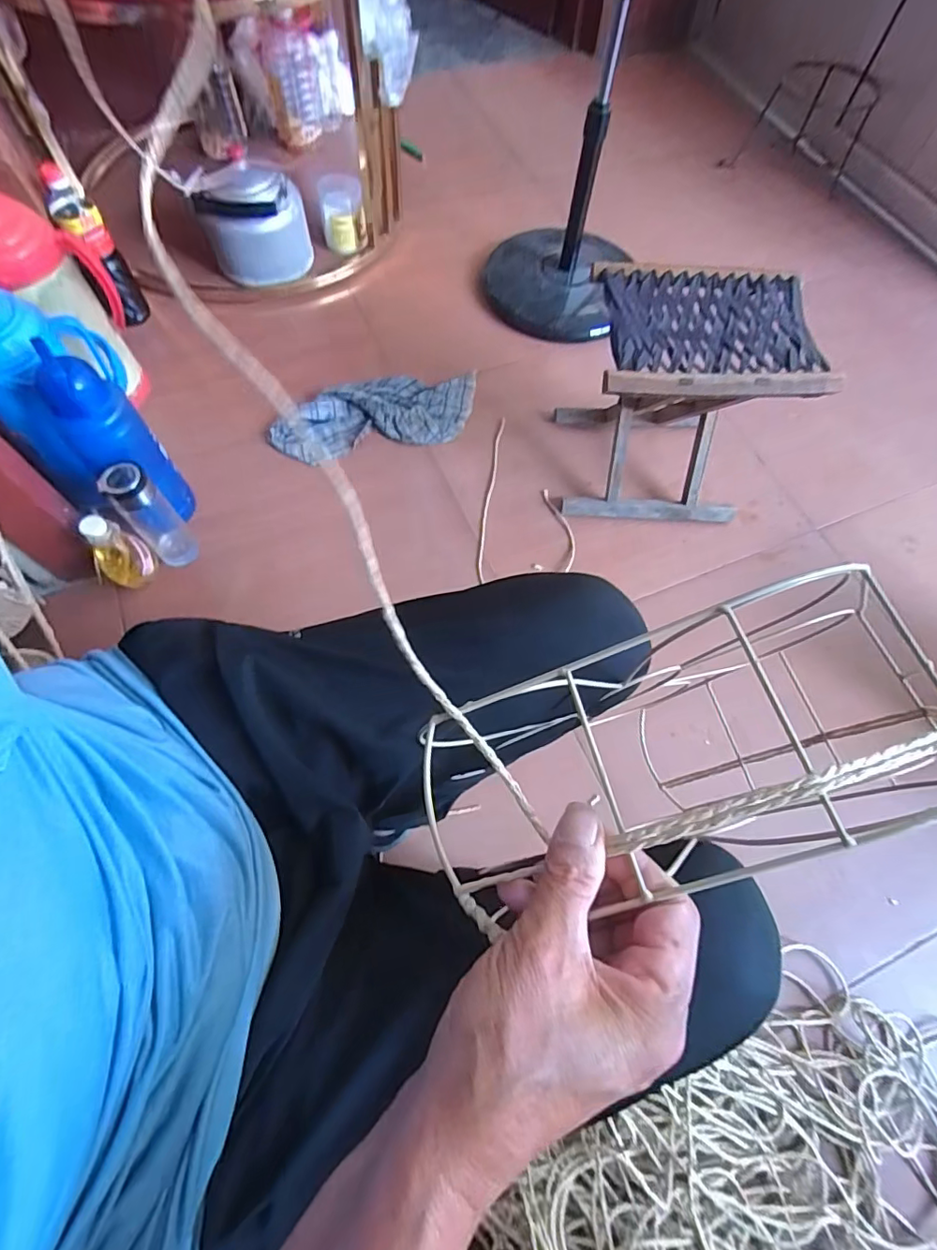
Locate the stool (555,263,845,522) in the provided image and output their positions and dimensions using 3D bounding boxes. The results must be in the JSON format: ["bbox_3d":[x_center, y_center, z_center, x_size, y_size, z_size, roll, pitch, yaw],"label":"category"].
[{"bbox_3d":[0.335,-0.361,0.888,0.297,0.310,0.237,4,65,-1],"label":"stool"}]

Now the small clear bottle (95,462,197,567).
[{"bbox_3d":[-0.502,-0.171,0.844,0.063,0.212,0.059,1,65,-2],"label":"small clear bottle"}]

